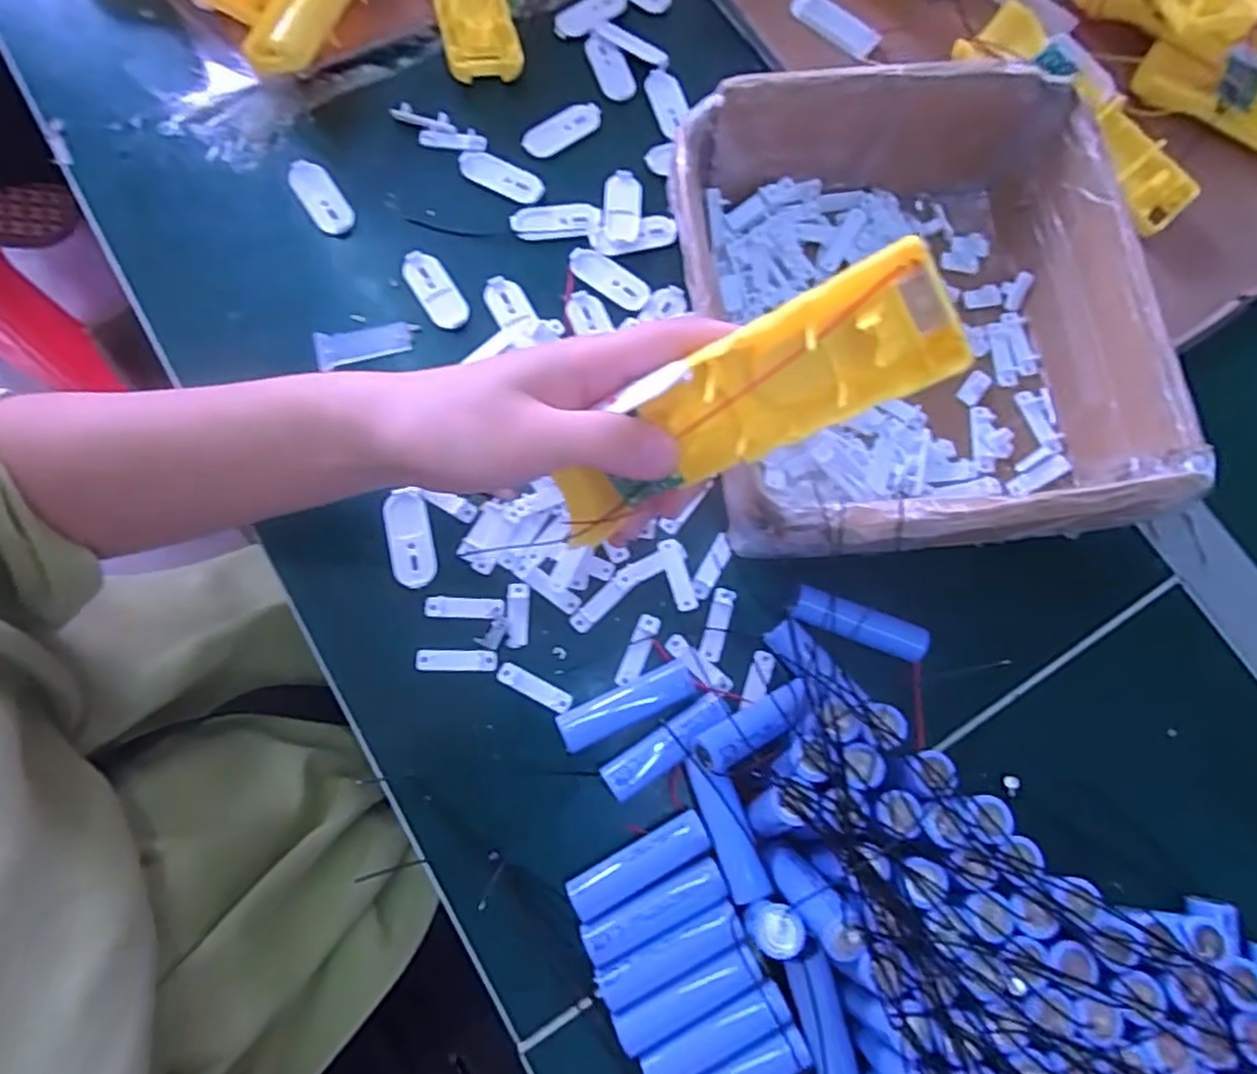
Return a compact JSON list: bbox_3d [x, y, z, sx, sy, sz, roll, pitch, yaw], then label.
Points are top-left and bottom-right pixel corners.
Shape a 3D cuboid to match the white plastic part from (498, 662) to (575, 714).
[{"bbox_3d":[-0.045,0.072,0.343,0.038,0.004,0.009,28,77,5],"label":"white plastic part"}]

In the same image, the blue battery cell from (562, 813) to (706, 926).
[{"bbox_3d":[0.005,0.148,0.323,0.066,0.015,0.019,-26,79,-8],"label":"blue battery cell"}]

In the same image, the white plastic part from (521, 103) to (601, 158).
[{"bbox_3d":[-0.039,-0.242,0.425,0.052,0.004,0.018,-31,79,-9],"label":"white plastic part"}]

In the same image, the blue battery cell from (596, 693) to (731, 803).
[{"bbox_3d":[0.018,0.097,0.329,0.064,0.014,0.017,-32,79,-9],"label":"blue battery cell"}]

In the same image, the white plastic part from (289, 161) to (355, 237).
[{"bbox_3d":[-0.174,-0.192,0.406,0.020,0.005,0.050,-35,80,-9],"label":"white plastic part"}]

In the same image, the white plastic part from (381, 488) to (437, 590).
[{"bbox_3d":[-0.109,0.001,0.358,0.023,0.004,0.049,-13,77,-5],"label":"white plastic part"}]

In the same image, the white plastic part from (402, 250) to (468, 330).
[{"bbox_3d":[-0.107,-0.136,0.396,0.020,0.004,0.051,-34,80,-9],"label":"white plastic part"}]

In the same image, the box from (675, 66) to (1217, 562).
[{"bbox_3d":[0.143,-0.106,0.356,0.208,0.080,0.231,-6,77,-3],"label":"box"}]

